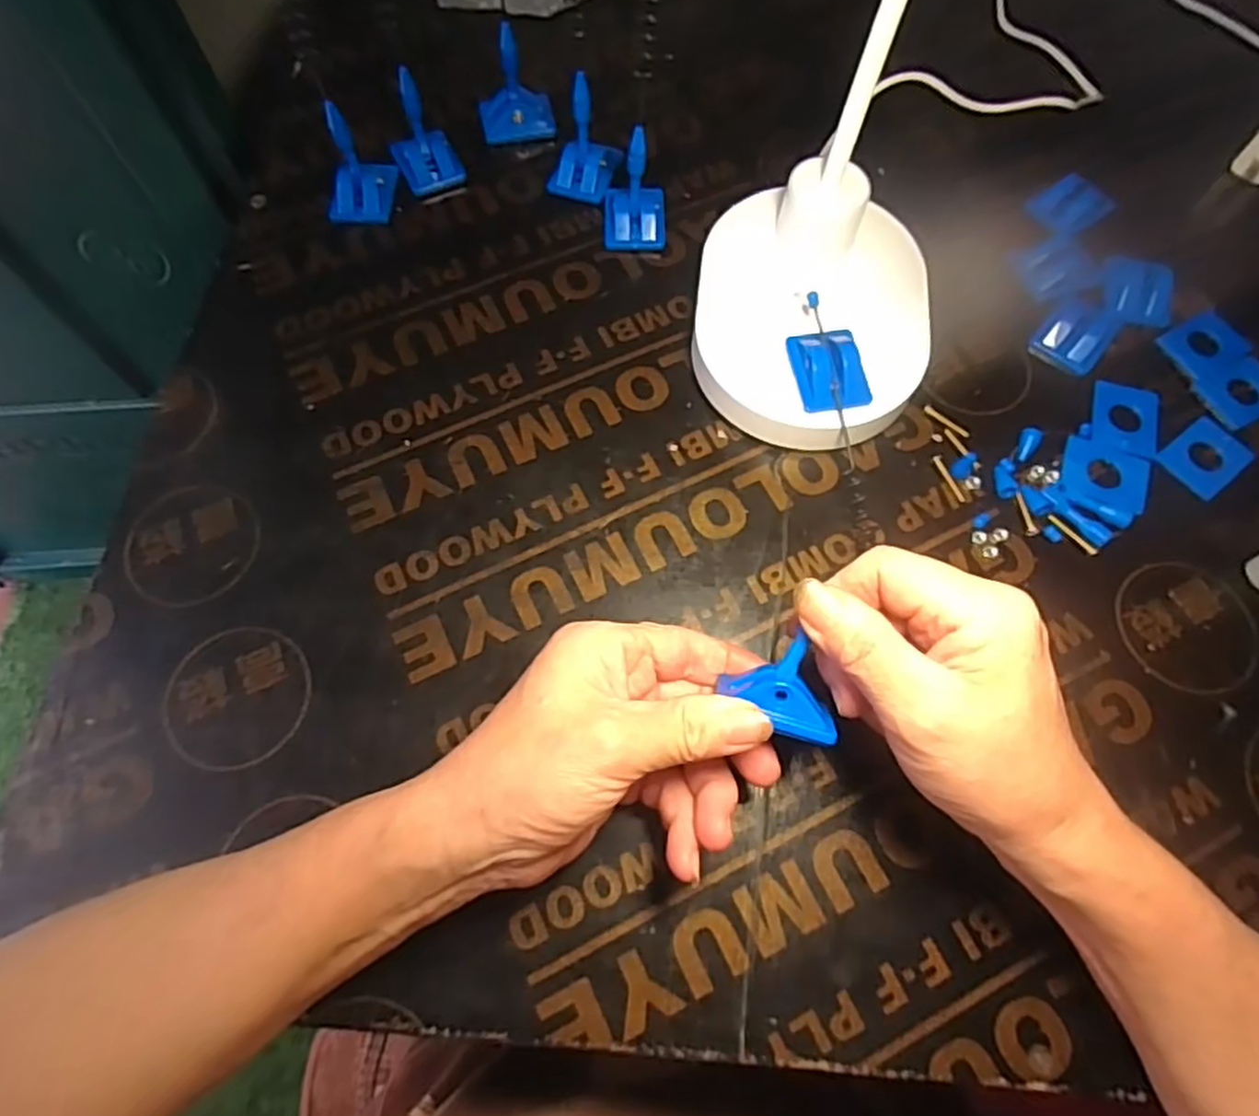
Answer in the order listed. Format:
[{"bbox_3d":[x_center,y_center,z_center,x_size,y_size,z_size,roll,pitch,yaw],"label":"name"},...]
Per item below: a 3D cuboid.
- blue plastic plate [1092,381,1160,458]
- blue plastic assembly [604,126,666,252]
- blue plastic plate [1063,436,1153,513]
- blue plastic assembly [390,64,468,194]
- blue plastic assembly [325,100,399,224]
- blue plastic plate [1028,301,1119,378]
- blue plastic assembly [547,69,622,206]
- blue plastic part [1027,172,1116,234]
[{"bbox_3d":[0.258,-0.073,0.378,0.032,0.004,0.042,16,68,7],"label":"blue plastic plate"},{"bbox_3d":[0.003,-0.202,0.402,0.035,0.055,0.030,-1,68,0],"label":"blue plastic assembly"},{"bbox_3d":[0.239,-0.042,0.363,0.041,0.004,0.038,18,69,8],"label":"blue plastic plate"},{"bbox_3d":[-0.121,-0.247,0.420,0.035,0.058,0.037,-25,70,-10],"label":"blue plastic assembly"},{"bbox_3d":[-0.157,-0.223,0.411,0.038,0.053,0.034,-3,68,-1],"label":"blue plastic assembly"},{"bbox_3d":[0.240,-0.120,0.394,0.032,0.007,0.043,35,72,13],"label":"blue plastic plate"},{"bbox_3d":[-0.026,-0.237,0.418,0.033,0.052,0.033,22,69,9],"label":"blue plastic assembly"},{"bbox_3d":[0.260,-0.210,0.428,0.047,0.008,0.032,-36,72,-13],"label":"blue plastic part"}]

